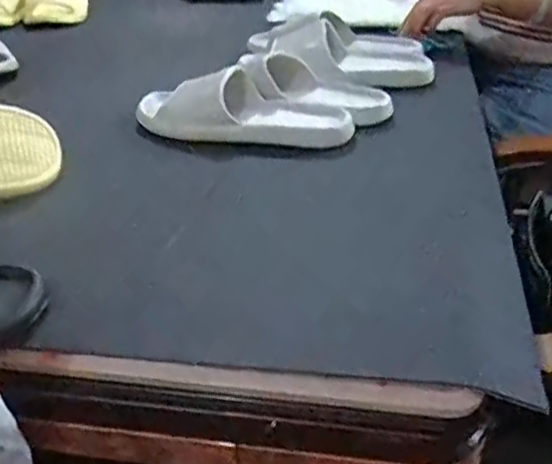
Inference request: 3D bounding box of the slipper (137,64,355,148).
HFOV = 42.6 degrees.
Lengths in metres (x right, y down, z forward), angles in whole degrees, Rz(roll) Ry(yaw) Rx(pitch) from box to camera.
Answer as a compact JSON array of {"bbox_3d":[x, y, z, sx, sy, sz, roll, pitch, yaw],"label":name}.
[{"bbox_3d":[-0.037,-0.150,0.815,0.253,0.063,0.099,5,29,10],"label":"slipper"}]

